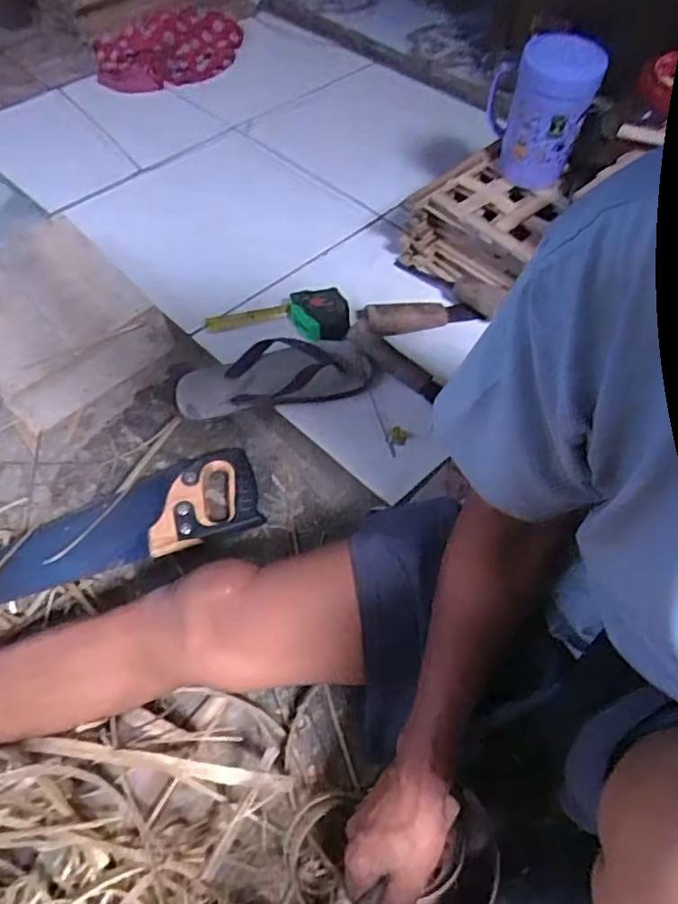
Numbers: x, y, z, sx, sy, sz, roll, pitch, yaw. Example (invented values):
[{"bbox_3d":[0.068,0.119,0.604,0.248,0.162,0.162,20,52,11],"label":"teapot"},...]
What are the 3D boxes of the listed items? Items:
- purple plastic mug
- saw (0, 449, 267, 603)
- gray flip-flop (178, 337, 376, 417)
[{"bbox_3d":[0.274,-0.483,0.831,0.097,0.176,0.155,-3,55,-2],"label":"purple plastic mug"},{"bbox_3d":[-0.316,0.103,0.720,0.452,0.049,0.118,-20,57,-14],"label":"saw"},{"bbox_3d":[-0.087,-0.102,0.818,0.255,0.057,0.103,-4,55,-3],"label":"gray flip-flop"}]

